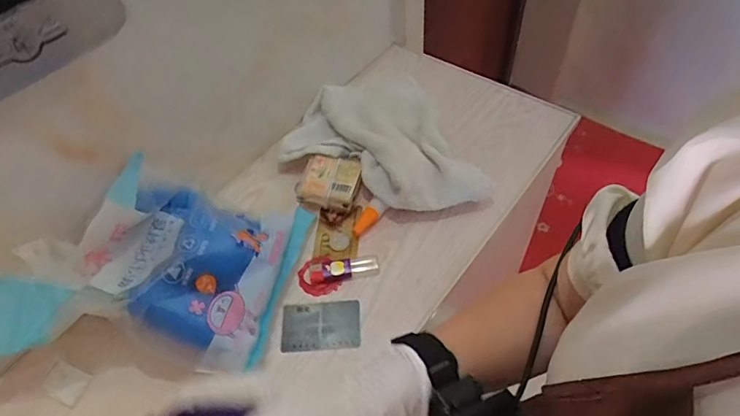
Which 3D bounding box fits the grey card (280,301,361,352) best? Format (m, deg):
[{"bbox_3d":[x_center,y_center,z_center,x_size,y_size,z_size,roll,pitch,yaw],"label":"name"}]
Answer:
[{"bbox_3d":[-0.054,0.128,0.511,0.085,0.004,0.055,-3,54,2],"label":"grey card"}]

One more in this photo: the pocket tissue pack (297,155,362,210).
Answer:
[{"bbox_3d":[-0.052,-0.033,0.608,0.080,0.038,0.073,10,55,12],"label":"pocket tissue pack"}]

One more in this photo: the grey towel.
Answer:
[{"bbox_3d":[0.001,-0.090,0.631,0.208,0.054,0.280,-24,55,-12],"label":"grey towel"}]

